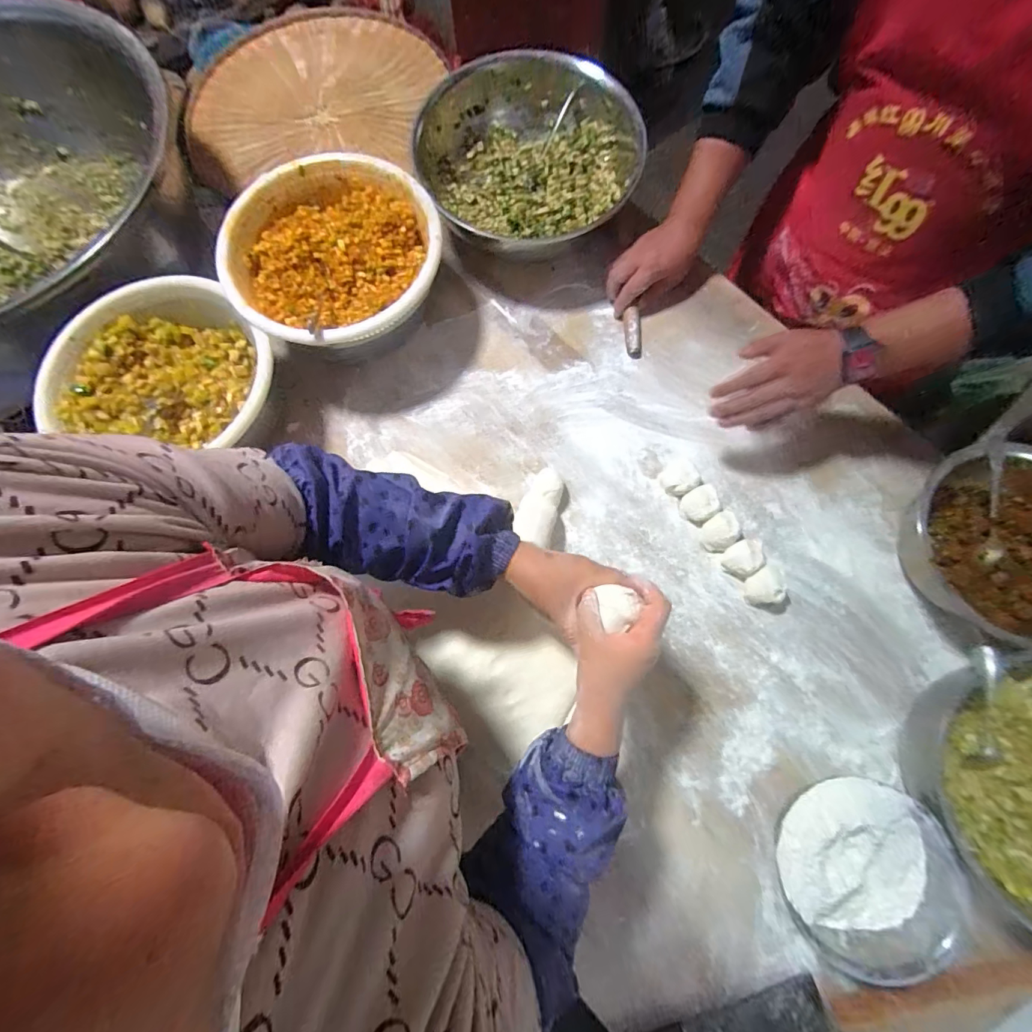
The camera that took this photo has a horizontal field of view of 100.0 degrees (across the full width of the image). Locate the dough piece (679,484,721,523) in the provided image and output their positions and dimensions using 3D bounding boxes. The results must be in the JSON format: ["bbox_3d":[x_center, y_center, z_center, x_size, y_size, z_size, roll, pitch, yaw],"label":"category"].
[{"bbox_3d":[0.263,-0.016,0.620,0.052,0.032,0.048,-25,76,-6],"label":"dough piece"}]

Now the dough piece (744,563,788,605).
[{"bbox_3d":[0.334,0.094,0.583,0.042,0.044,0.046,0,75,1],"label":"dough piece"}]

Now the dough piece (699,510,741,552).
[{"bbox_3d":[0.287,0.023,0.608,0.045,0.042,0.043,0,75,1],"label":"dough piece"}]

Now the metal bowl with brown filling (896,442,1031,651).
[{"bbox_3d":[0.640,0.047,0.567,0.227,0.102,0.245,0,75,1],"label":"metal bowl with brown filling"}]

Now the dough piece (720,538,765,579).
[{"bbox_3d":[0.318,0.057,0.596,0.059,0.040,0.043,-39,78,-9],"label":"dough piece"}]

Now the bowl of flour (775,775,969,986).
[{"bbox_3d":[0.376,0.384,0.481,0.177,0.090,0.176,0,75,1],"label":"bowl of flour"}]

